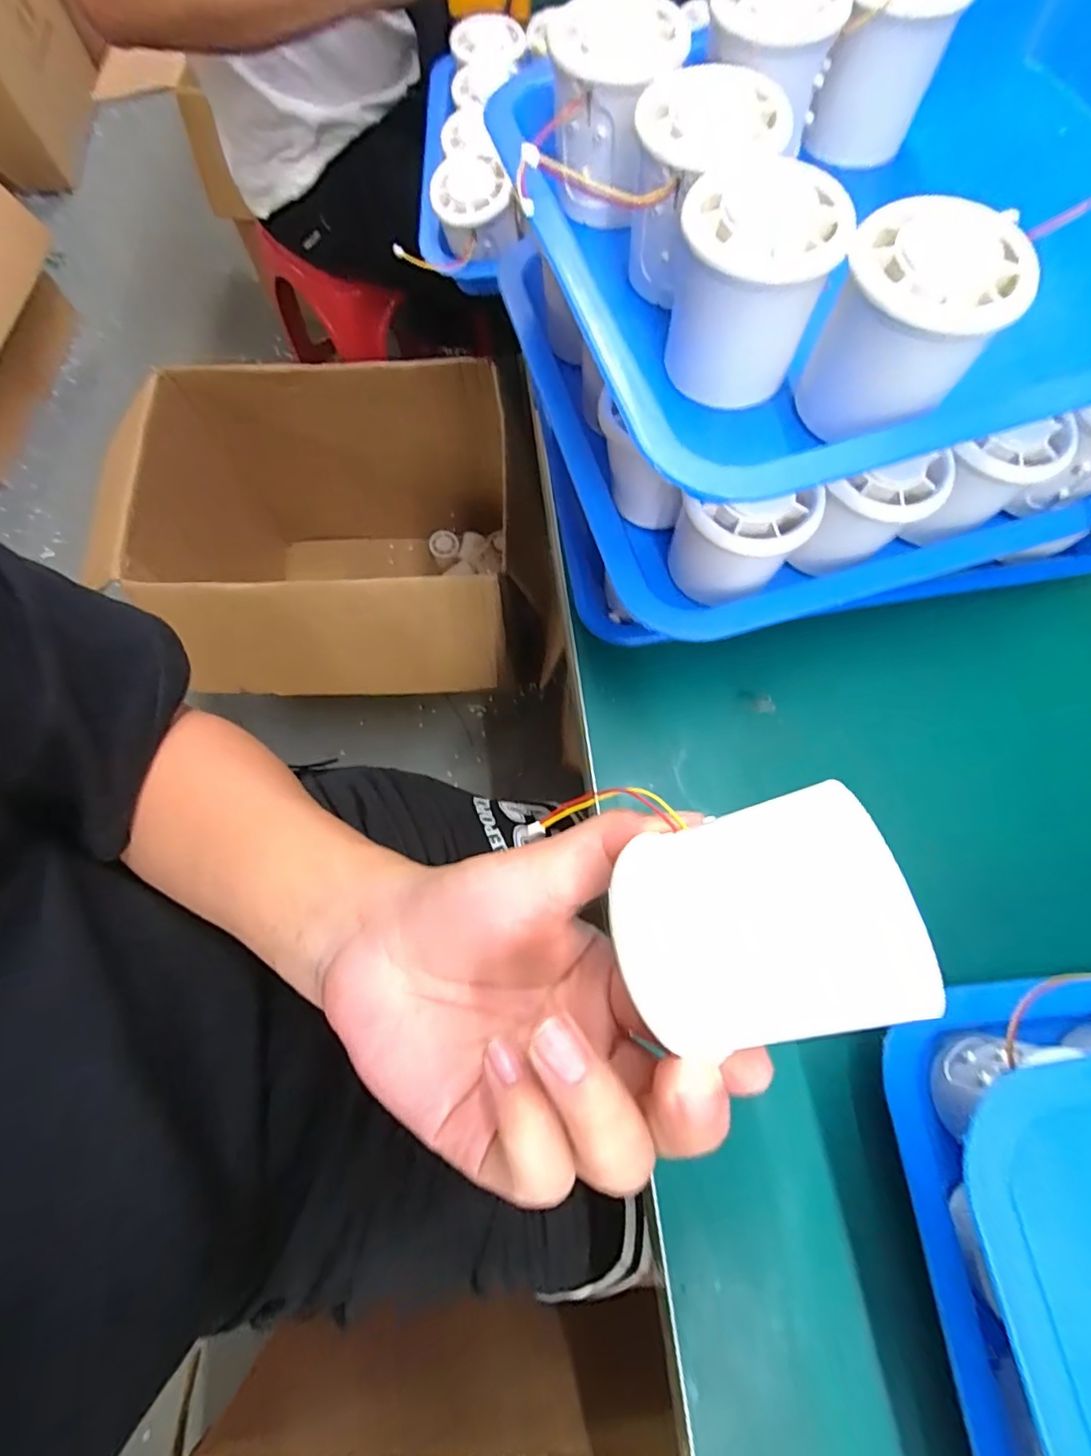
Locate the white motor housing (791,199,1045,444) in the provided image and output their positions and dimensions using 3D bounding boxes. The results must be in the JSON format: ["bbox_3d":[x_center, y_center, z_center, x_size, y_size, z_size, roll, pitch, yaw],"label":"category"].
[{"bbox_3d":[0.128,-0.142,0.204,0.053,0.051,0.058,32,75,9],"label":"white motor housing"}]

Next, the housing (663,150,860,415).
[{"bbox_3d":[0.075,-0.164,0.218,0.053,0.057,0.059,17,73,5],"label":"housing"}]

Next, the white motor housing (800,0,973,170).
[{"bbox_3d":[0.152,-0.308,0.261,0.056,0.062,0.044,22,74,7],"label":"white motor housing"}]

